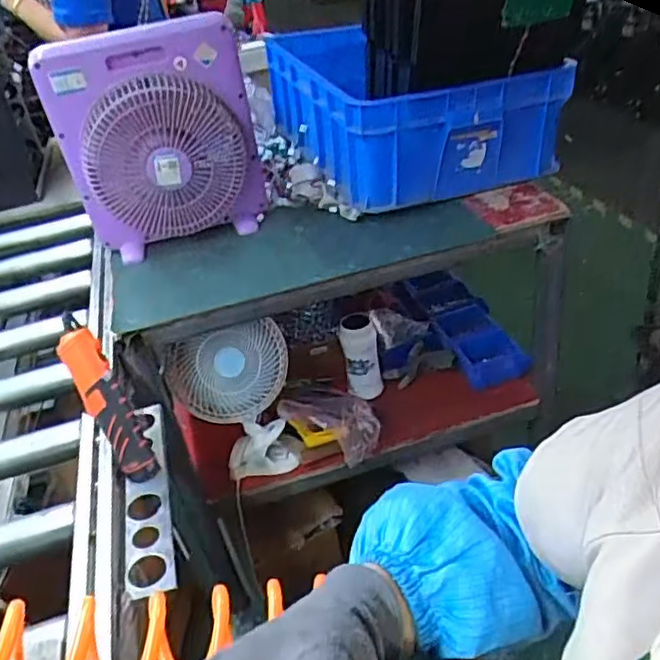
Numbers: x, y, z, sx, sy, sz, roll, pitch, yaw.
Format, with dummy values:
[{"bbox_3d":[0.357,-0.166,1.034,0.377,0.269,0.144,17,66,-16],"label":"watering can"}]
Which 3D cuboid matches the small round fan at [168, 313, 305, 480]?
[{"bbox_3d":[-0.173,0.122,1.177,0.217,0.334,0.110,-17,29,-15],"label":"small round fan"}]

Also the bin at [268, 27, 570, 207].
[{"bbox_3d":[0.145,-0.458,1.292,0.414,0.194,0.527,-19,36,-14],"label":"bin"}]

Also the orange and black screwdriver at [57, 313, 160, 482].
[{"bbox_3d":[-0.263,0.083,0.762,0.052,0.209,0.035,-30,7,-30],"label":"orange and black screwdriver"}]

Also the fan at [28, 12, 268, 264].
[{"bbox_3d":[-0.280,-0.314,1.056,0.308,0.344,0.123,-14,35,-6],"label":"fan"}]

